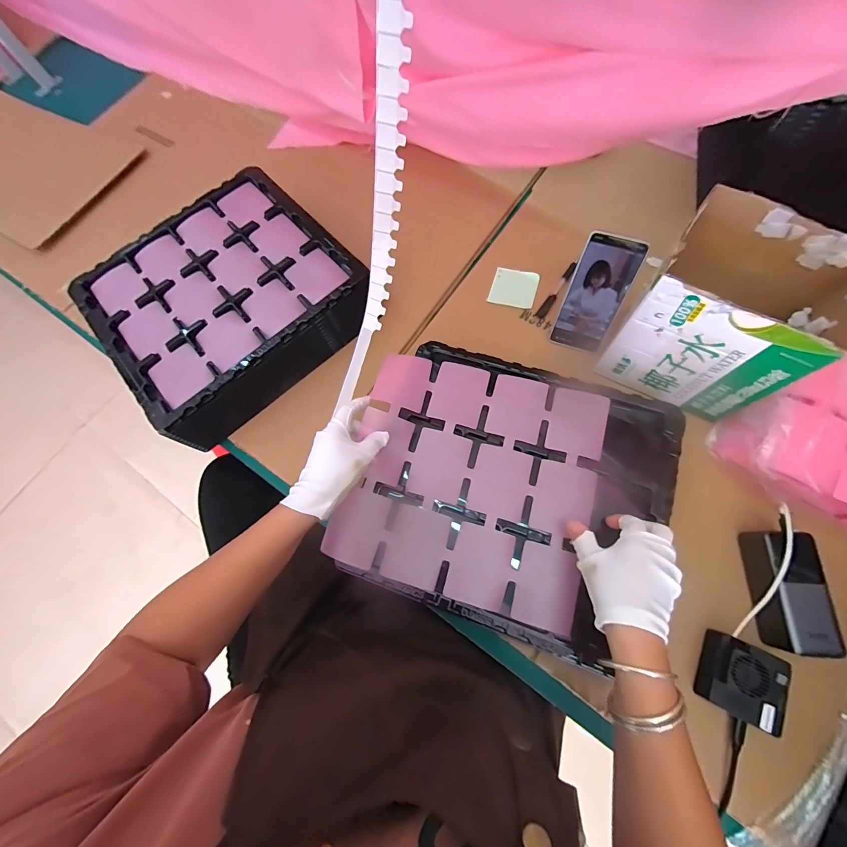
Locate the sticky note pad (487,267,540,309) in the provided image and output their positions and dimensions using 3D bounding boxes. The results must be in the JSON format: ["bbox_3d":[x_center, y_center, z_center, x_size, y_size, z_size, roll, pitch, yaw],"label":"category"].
[{"bbox_3d":[0.158,-0.237,0.643,0.076,0.010,0.072,16,75,10],"label":"sticky note pad"}]

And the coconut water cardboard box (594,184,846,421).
[{"bbox_3d":[0.367,-0.132,0.465,0.187,0.190,0.156,31,78,14],"label":"coconut water cardboard box"}]

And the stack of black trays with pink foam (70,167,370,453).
[{"bbox_3d":[-0.316,-0.198,0.621,0.371,0.109,0.350,-42,74,-8],"label":"stack of black trays with pink foam"}]

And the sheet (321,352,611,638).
[{"bbox_3d":[0.061,0.066,0.483,0.304,0.020,0.297,15,74,6],"label":"sheet"}]

